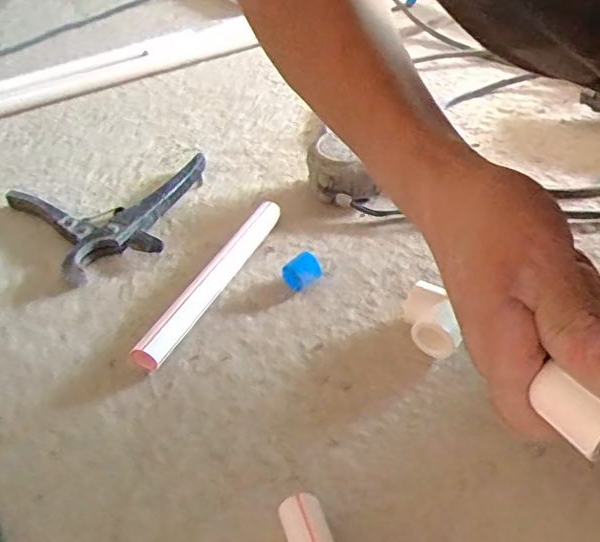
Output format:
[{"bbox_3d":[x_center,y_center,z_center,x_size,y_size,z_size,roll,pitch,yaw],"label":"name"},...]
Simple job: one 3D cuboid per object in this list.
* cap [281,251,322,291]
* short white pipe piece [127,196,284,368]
[{"bbox_3d":[0.002,0.000,0.428,0.026,0.019,0.019,-28,44,-24],"label":"cap"},{"bbox_3d":[-0.062,0.003,0.430,0.016,0.022,0.184,13,43,22],"label":"short white pipe piece"}]

